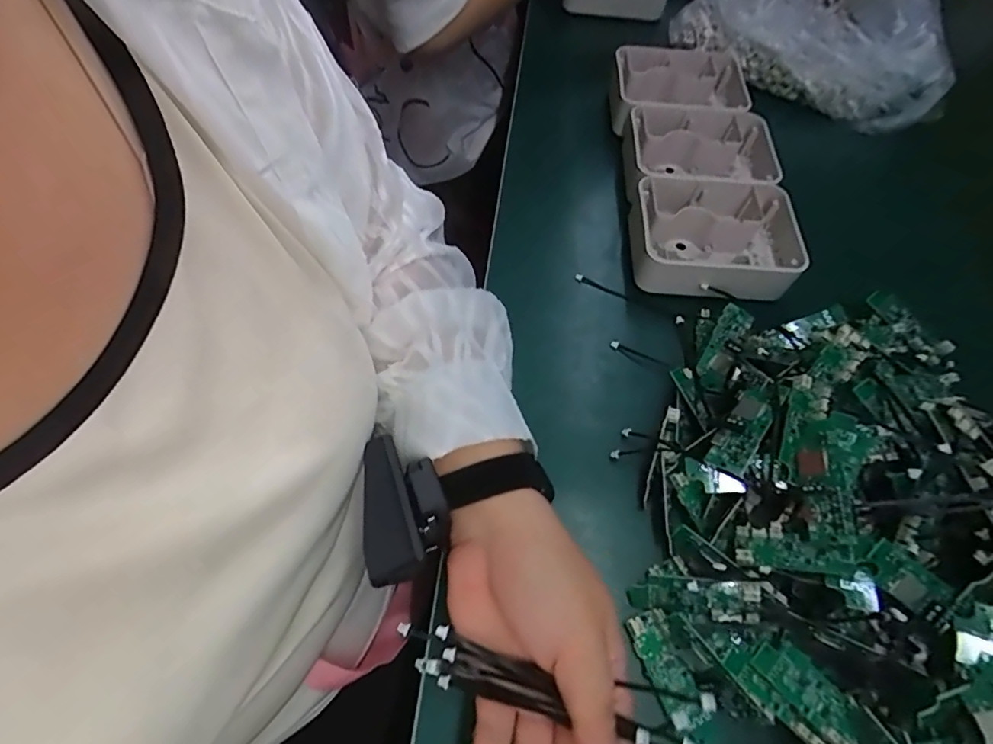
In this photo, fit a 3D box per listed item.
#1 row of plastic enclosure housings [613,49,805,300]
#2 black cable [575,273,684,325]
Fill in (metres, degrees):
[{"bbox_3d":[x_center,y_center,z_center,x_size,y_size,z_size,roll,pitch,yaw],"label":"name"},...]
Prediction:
[{"bbox_3d":[0.185,-0.194,0.485,0.134,0.050,0.304,3,59,-2],"label":"row of plastic enclosure housings"},{"bbox_3d":[0.109,-0.061,0.433,0.094,0.008,0.009,28,61,12],"label":"black cable"}]

